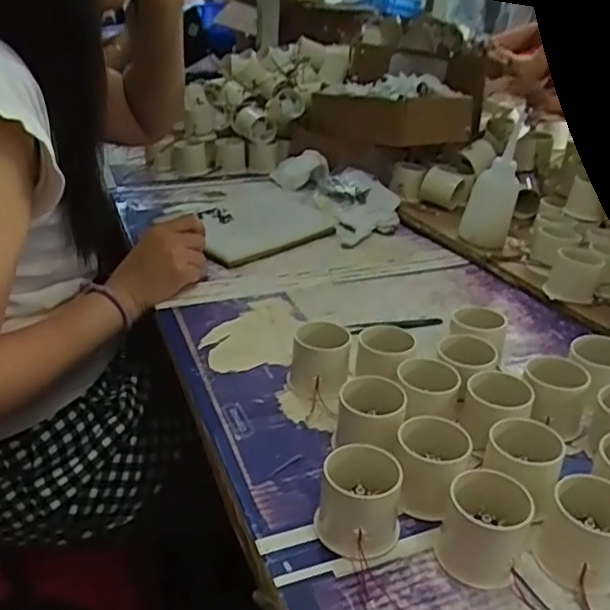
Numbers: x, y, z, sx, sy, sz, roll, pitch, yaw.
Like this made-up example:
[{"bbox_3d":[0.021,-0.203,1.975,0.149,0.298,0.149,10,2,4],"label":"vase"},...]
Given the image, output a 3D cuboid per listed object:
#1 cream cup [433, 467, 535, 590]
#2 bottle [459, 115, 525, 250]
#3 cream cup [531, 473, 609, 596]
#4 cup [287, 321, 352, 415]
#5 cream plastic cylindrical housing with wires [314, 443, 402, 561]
[{"bbox_3d":[0.112,0.139,0.401,0.050,0.045,0.053,2,29,-1],"label":"cream cup"},{"bbox_3d":[0.245,-0.146,0.831,0.059,0.162,0.047,-5,29,-13],"label":"bottle"},{"bbox_3d":[0.176,0.142,0.404,0.056,0.044,0.055,2,29,-1],"label":"cream cup"},{"bbox_3d":[0.012,0.051,0.561,0.053,0.054,0.058,2,29,-1],"label":"cup"},{"bbox_3d":[0.035,0.128,0.416,0.051,0.049,0.050,2,29,-1],"label":"cream plastic cylindrical housing with wires"}]

